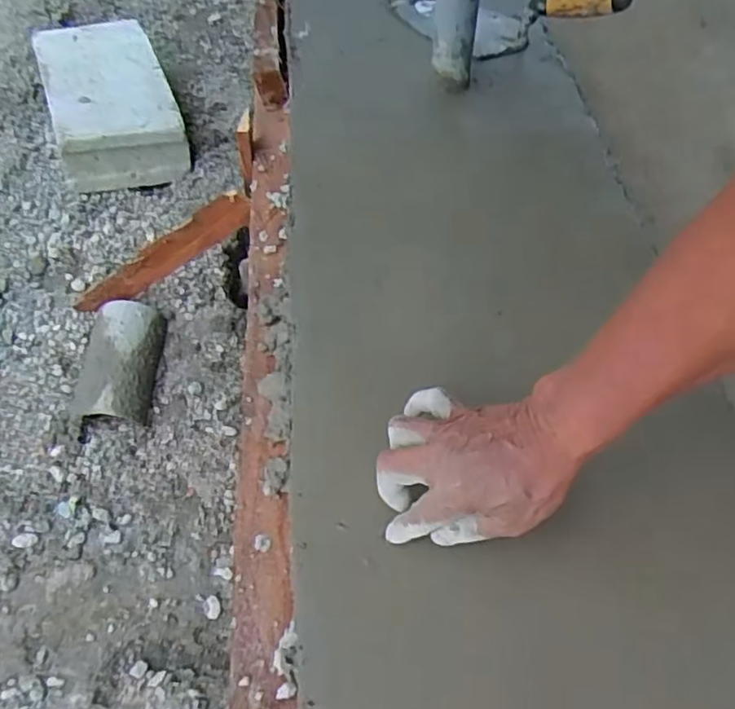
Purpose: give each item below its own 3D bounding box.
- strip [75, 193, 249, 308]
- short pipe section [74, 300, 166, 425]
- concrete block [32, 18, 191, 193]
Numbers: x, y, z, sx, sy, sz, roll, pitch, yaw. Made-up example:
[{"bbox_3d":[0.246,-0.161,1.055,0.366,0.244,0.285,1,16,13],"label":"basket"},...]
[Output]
[{"bbox_3d":[-0.266,-0.125,0.846,0.291,0.058,0.016,-26,52,23],"label":"strip"},{"bbox_3d":[-0.323,0.008,0.851,0.083,0.056,0.168,0,54,3],"label":"short pipe section"},{"bbox_3d":[-0.448,-0.456,1.123,0.191,0.099,0.382,-20,55,-12],"label":"concrete block"}]

